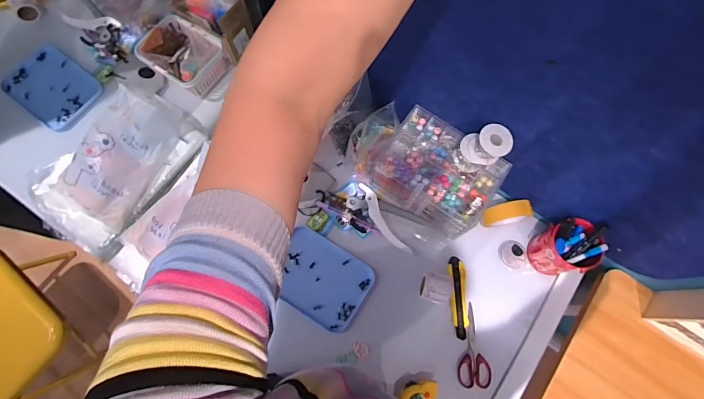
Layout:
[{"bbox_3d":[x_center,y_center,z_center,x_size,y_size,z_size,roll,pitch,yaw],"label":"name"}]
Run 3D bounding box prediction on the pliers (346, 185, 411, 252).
[{"bbox_3d":[0.065,0.038,0.802,0.161,0.016,0.055,40,77,9],"label":"pliers"}]

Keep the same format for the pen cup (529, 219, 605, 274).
[{"bbox_3d":[0.410,0.096,0.772,0.083,0.127,0.087,1,74,-2],"label":"pen cup"}]

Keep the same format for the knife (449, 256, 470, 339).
[{"bbox_3d":[0.212,0.193,0.784,0.035,0.016,0.154,1,74,-2],"label":"knife"}]

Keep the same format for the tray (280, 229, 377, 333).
[{"bbox_3d":[-0.061,0.156,0.789,0.182,0.017,0.148,32,76,7],"label":"tray"}]

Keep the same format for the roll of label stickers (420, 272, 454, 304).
[{"bbox_3d":[0.165,0.170,0.765,0.067,0.040,0.056,14,74,2],"label":"roll of label stickers"}]

